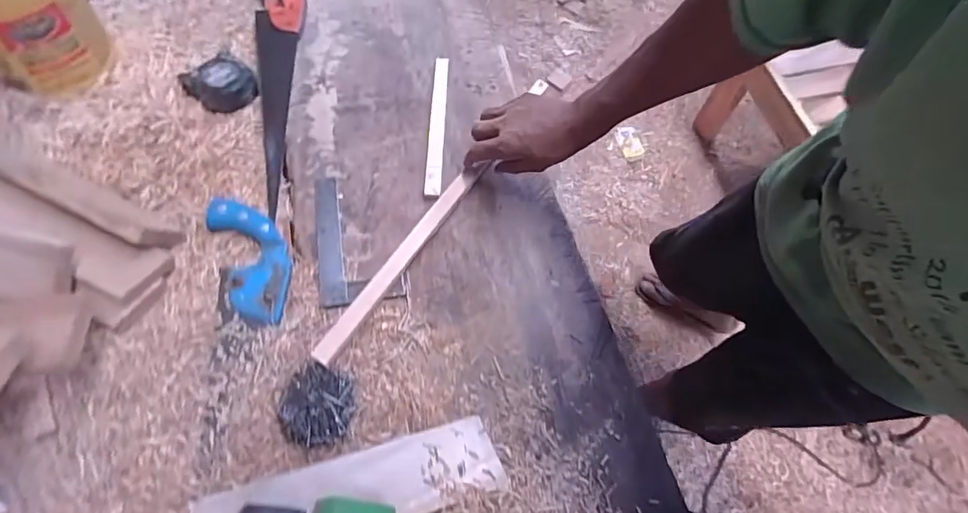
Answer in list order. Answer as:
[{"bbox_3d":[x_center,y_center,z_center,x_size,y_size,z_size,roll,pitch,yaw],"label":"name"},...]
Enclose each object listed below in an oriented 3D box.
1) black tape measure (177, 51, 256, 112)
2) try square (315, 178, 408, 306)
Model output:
[{"bbox_3d":[-0.375,-0.245,0.684,0.077,0.032,0.082,1,64,-3],"label":"black tape measure"},{"bbox_3d":[-0.163,-0.028,0.609,0.098,0.009,0.186,-10,65,-8],"label":"try square"}]

